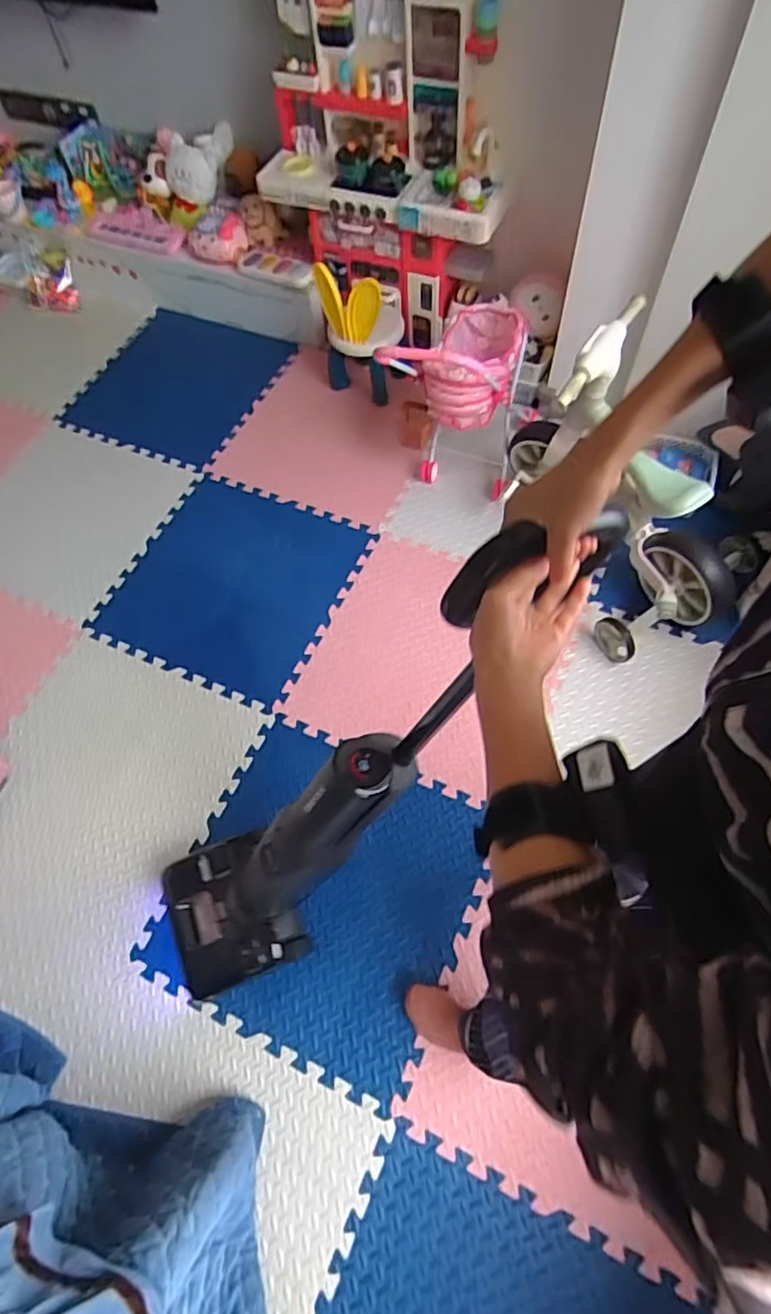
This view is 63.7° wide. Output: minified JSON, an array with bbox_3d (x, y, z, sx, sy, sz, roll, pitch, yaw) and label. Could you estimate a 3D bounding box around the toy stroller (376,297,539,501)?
[{"bbox_3d":[0.229,-0.716,1.629,0.311,0.478,0.513,19,65,13],"label":"toy stroller"}]

